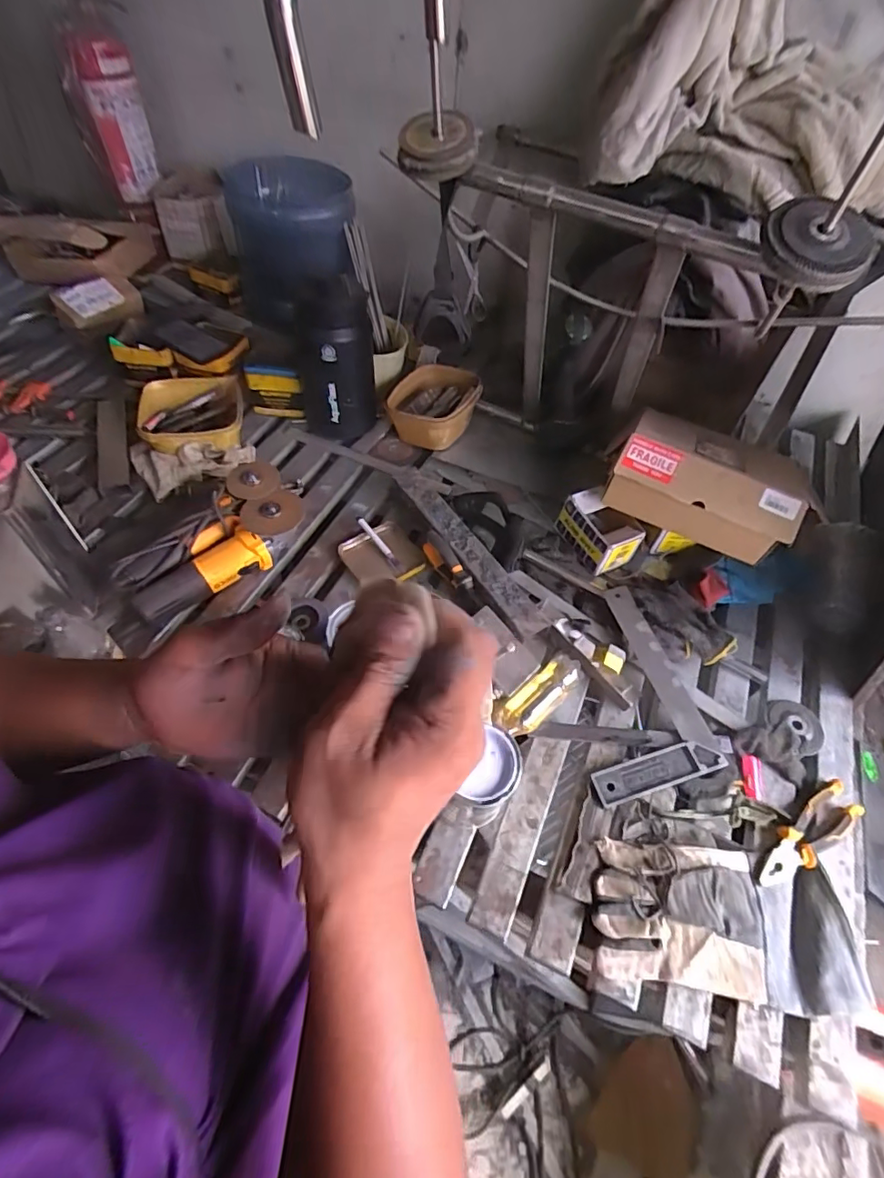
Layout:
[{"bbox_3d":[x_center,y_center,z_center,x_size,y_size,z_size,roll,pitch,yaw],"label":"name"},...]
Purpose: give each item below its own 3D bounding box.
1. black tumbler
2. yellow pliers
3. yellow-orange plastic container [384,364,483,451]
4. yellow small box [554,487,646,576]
[{"bbox_3d":[-0.201,-0.436,1.019,0.141,0.277,0.143,3,54,-4],"label":"black tumbler"},{"bbox_3d":[0.474,0.318,0.702,0.196,0.017,0.053,-26,60,-22],"label":"yellow pliers"},{"bbox_3d":[-0.017,-0.372,1.115,0.181,0.079,0.194,6,54,-1],"label":"yellow-orange plastic container"},{"bbox_3d":[0.275,-0.108,0.950,0.092,0.059,0.134,-24,59,-21],"label":"yellow small box"}]

